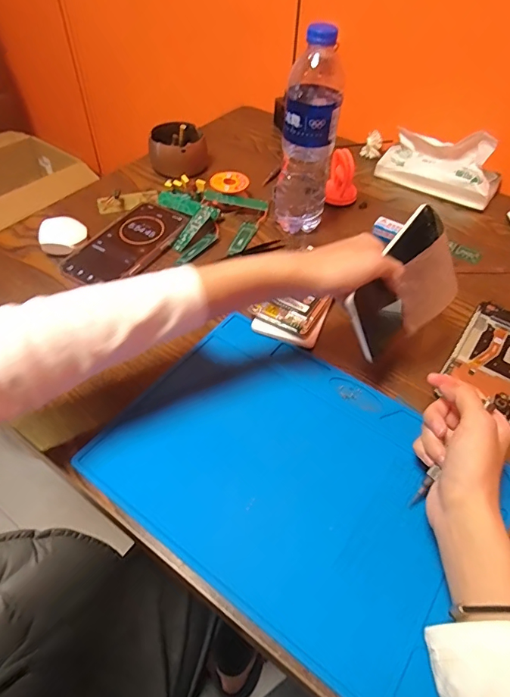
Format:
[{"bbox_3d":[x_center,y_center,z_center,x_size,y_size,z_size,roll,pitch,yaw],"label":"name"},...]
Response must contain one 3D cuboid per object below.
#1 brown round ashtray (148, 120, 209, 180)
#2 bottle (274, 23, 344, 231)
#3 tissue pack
[{"bbox_3d":[-0.117,-0.308,0.691,0.085,0.051,0.090,-2,50,-4],"label":"brown round ashtray"},{"bbox_3d":[0.063,-0.245,0.532,0.059,0.226,0.058,2,50,-1],"label":"bottle"},{"bbox_3d":[0.277,-0.276,0.664,0.176,0.079,0.066,23,53,16],"label":"tissue pack"}]

